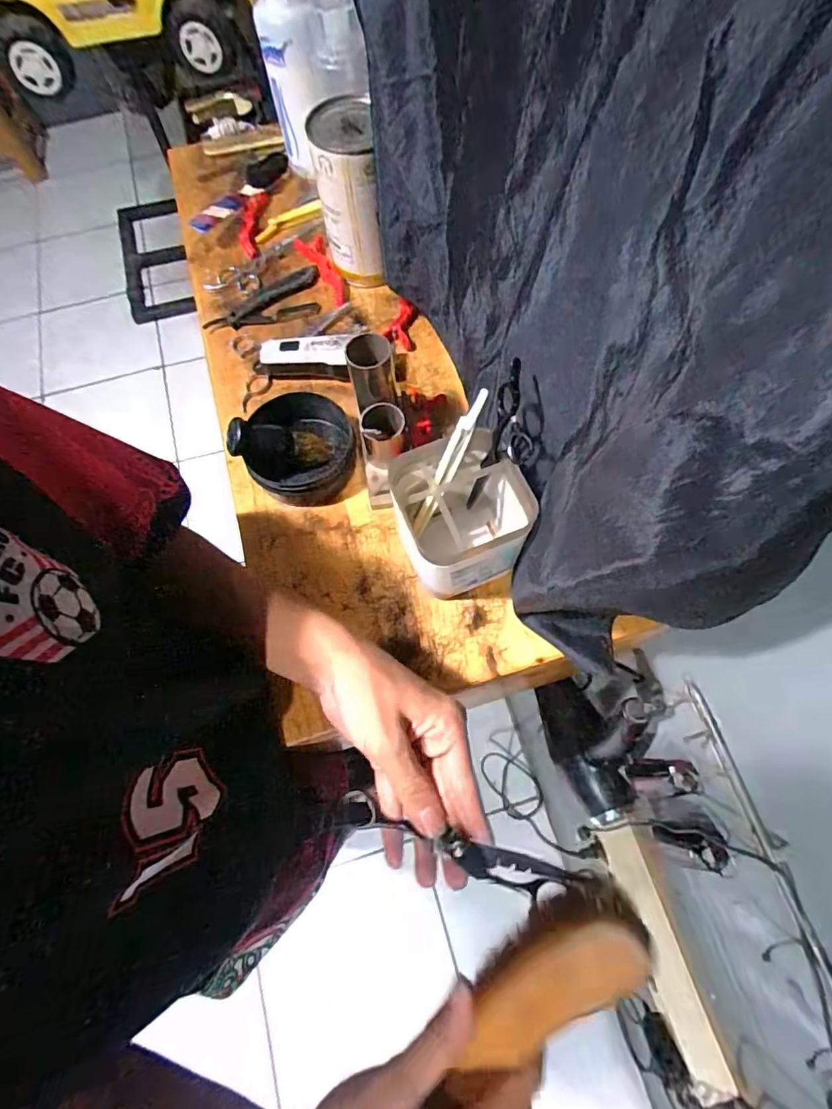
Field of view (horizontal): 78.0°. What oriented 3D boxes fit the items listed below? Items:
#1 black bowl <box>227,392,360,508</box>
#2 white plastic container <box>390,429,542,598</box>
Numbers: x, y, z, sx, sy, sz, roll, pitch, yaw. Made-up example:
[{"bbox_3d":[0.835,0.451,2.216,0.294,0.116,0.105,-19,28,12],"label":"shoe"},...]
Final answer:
[{"bbox_3d":[-0.104,-0.095,0.463,0.096,0.058,0.091,-1,67,2],"label":"black bowl"},{"bbox_3d":[0.041,-0.029,0.412,0.081,0.099,0.091,-20,68,-6],"label":"white plastic container"}]

